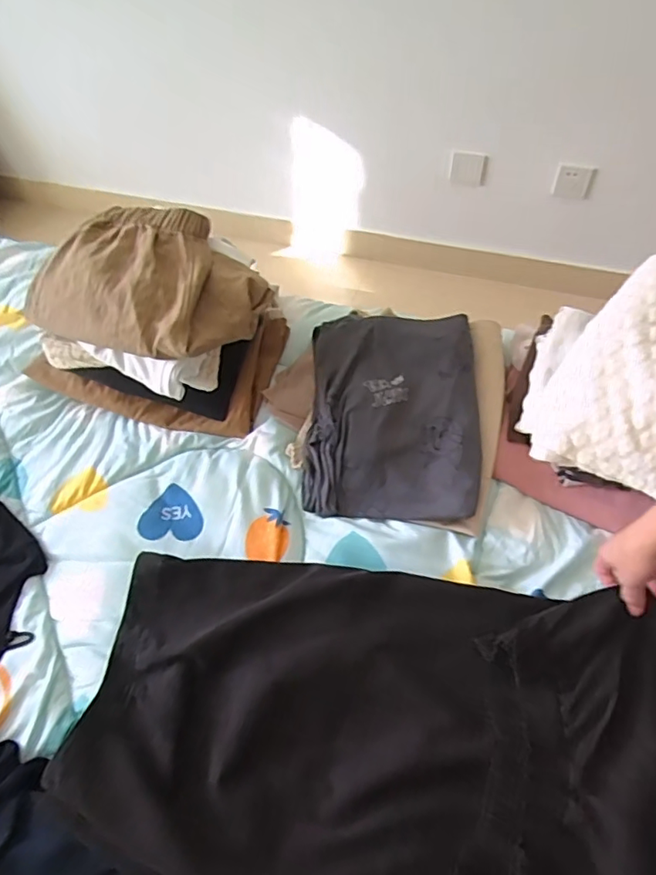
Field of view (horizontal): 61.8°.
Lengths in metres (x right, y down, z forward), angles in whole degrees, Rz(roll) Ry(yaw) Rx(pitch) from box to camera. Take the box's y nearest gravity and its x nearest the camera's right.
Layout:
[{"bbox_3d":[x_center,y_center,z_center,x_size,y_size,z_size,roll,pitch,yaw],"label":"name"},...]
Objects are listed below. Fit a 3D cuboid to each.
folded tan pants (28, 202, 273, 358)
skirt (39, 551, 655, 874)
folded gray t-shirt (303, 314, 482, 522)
[{"bbox_3d":[-0.266,-0.227,0.787,0.332,0.085,0.215,18,61,15],"label":"folded tan pants"},{"bbox_3d":[0.041,0.320,0.582,0.616,0.052,0.369,7,59,8],"label":"skirt"},{"bbox_3d":[0.092,-0.034,0.792,0.239,0.035,0.295,1,80,7],"label":"folded gray t-shirt"}]

